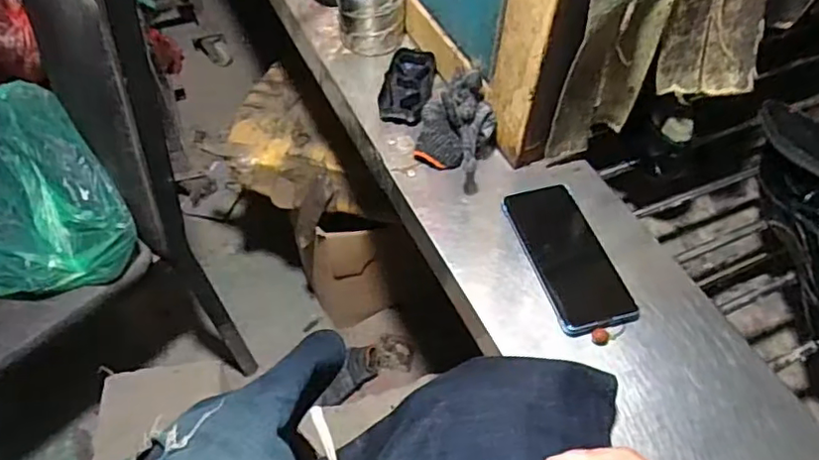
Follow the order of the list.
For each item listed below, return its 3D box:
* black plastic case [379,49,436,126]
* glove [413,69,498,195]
[{"bbox_3d":[-0.002,-0.172,0.715,0.053,0.027,0.105,11,52,8],"label":"black plastic case"},{"bbox_3d":[0.051,-0.114,0.645,0.083,0.085,0.126,9,51,6],"label":"glove"}]

